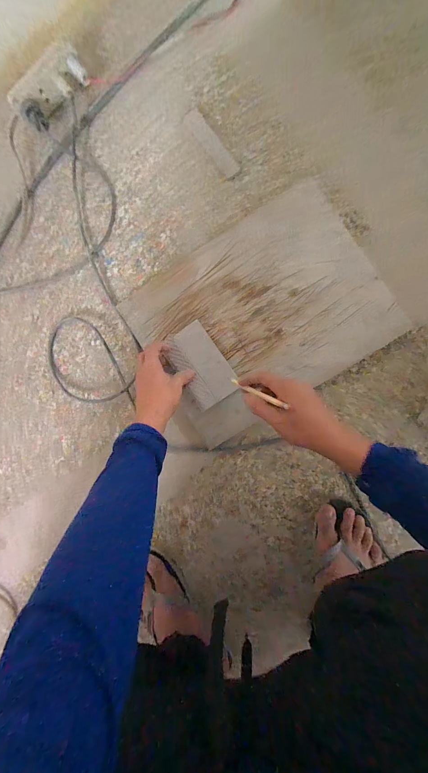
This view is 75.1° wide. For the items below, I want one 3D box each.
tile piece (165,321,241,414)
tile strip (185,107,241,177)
[{"bbox_3d":[-0.023,-0.038,0.510,0.084,0.011,0.144,-33,87,6],"label":"tile piece"},{"bbox_3d":[-0.004,-0.467,0.534,0.030,0.004,0.147,-34,87,6],"label":"tile strip"}]

